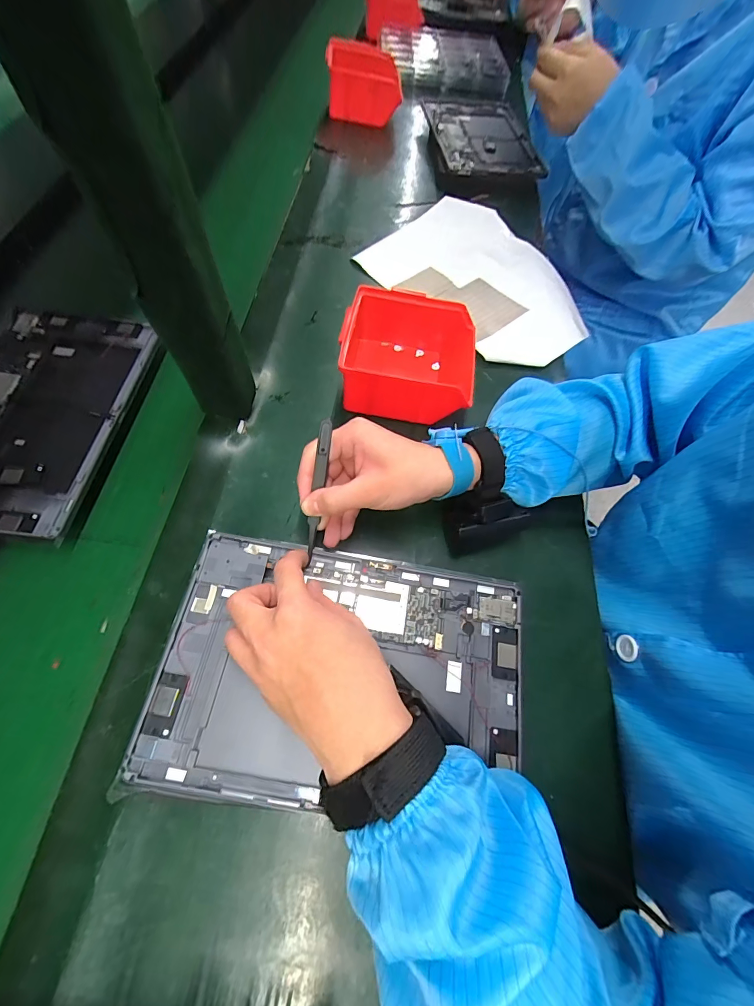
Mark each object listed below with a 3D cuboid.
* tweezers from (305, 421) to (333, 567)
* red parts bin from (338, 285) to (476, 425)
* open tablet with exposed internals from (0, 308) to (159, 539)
[{"bbox_3d":[-0.046,-0.011,0.294,0.008,0.005,0.108,9,98,2],"label":"tweezers"},{"bbox_3d":[0.032,-0.151,0.400,0.133,0.068,0.119,9,63,2],"label":"red parts bin"},{"bbox_3d":[-0.325,-0.090,0.362,0.157,0.008,0.245,7,64,-1],"label":"open tablet with exposed internals"}]

